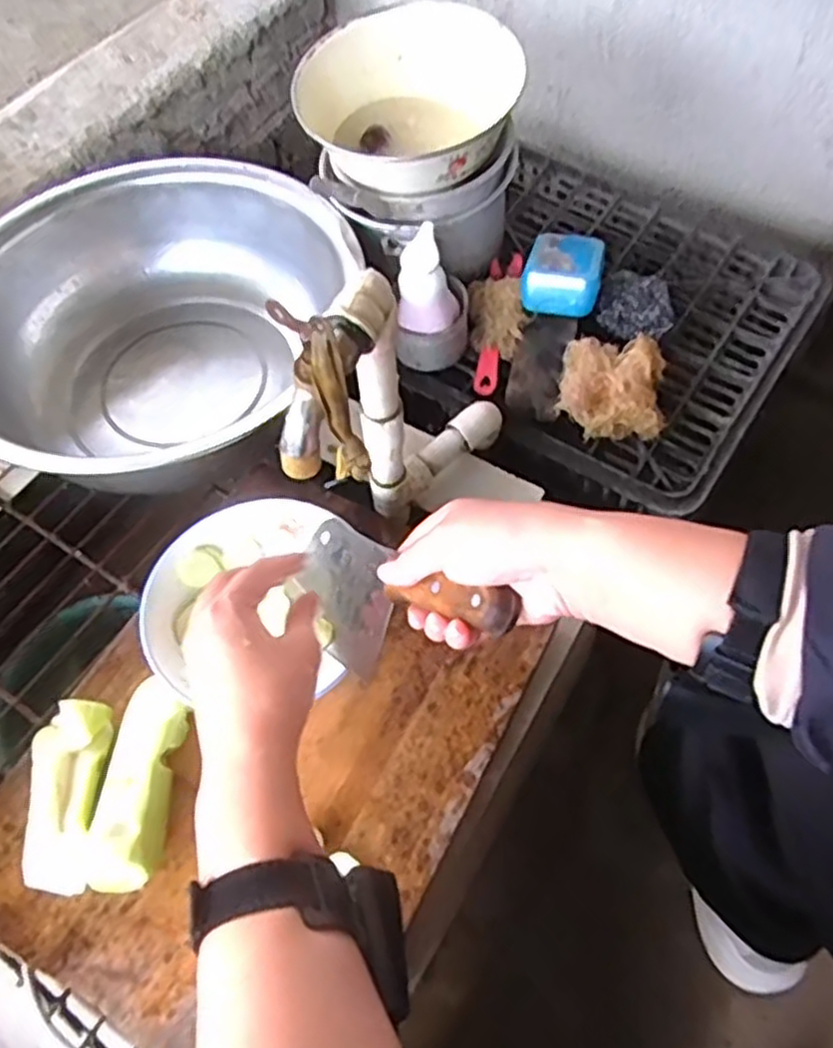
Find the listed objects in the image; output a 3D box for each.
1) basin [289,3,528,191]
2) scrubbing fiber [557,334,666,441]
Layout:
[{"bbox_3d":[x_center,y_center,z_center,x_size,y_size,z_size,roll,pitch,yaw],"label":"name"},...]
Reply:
[{"bbox_3d":[-0.010,-0.392,0.717,0.200,0.090,0.174,12,80,0],"label":"basin"},{"bbox_3d":[0.183,-0.128,0.709,0.093,0.052,0.087,5,61,3],"label":"scrubbing fiber"}]

